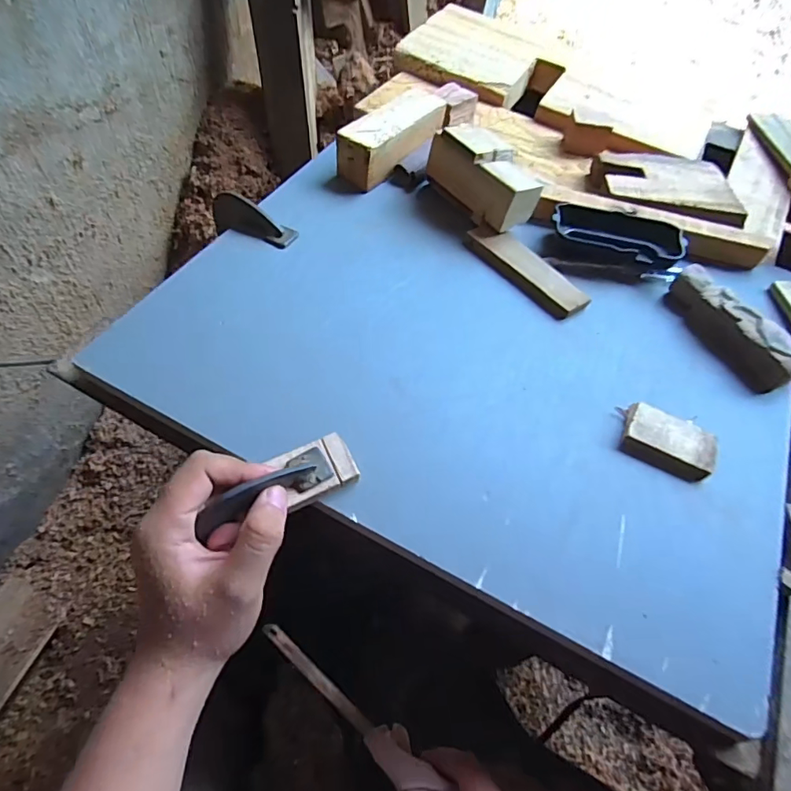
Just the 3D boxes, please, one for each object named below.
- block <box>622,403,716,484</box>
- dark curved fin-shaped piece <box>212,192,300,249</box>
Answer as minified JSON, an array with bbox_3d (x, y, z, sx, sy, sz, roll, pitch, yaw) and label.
[{"bbox_3d":[0.185,0.031,0.346,0.057,0.011,0.036,23,59,10],"label":"block"},{"bbox_3d":[-0.119,-0.147,0.431,0.069,0.009,0.034,12,93,-3],"label":"dark curved fin-shaped piece"}]

